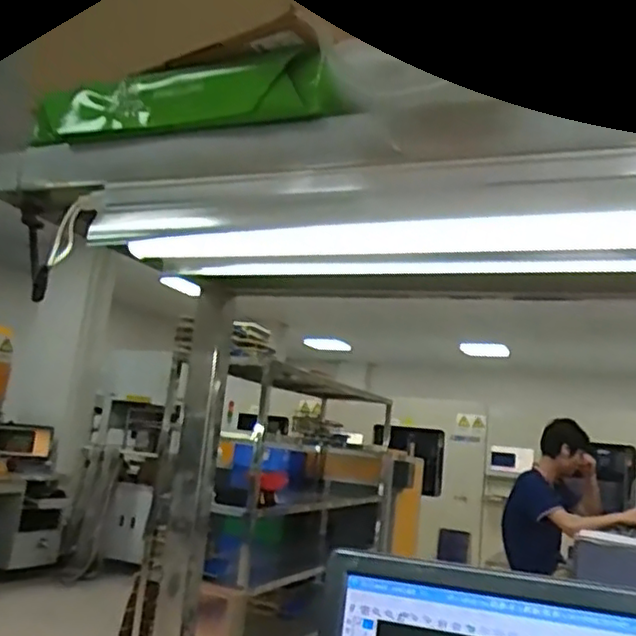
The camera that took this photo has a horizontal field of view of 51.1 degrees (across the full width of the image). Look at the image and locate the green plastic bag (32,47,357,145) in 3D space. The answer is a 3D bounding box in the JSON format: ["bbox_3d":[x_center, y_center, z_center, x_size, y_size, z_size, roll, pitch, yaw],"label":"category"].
[{"bbox_3d":[-0.089,-0.129,0.404,0.228,0.040,0.030,1,-11,23],"label":"green plastic bag"}]

